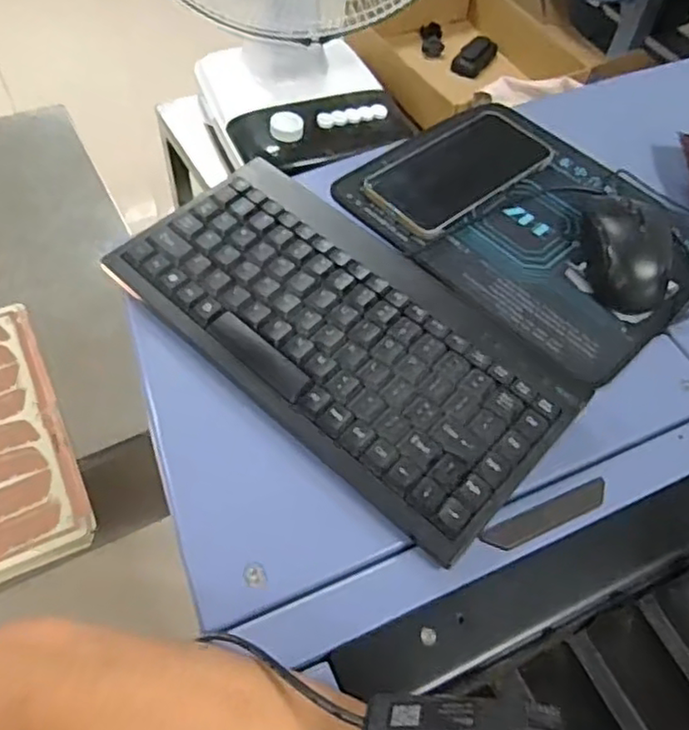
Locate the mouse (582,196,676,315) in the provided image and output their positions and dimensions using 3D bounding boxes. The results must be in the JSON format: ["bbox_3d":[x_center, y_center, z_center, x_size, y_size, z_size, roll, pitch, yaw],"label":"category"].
[{"bbox_3d":[0.210,-0.087,0.483,0.053,0.036,0.097,8,55,0],"label":"mouse"}]

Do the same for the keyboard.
[{"bbox_3d":[-0.001,-0.022,0.429,0.288,0.033,0.155,38,63,20],"label":"keyboard"}]

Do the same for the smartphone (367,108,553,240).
[{"bbox_3d":[0.095,-0.159,0.537,0.154,0.014,0.080,-33,65,-25],"label":"smartphone"}]

